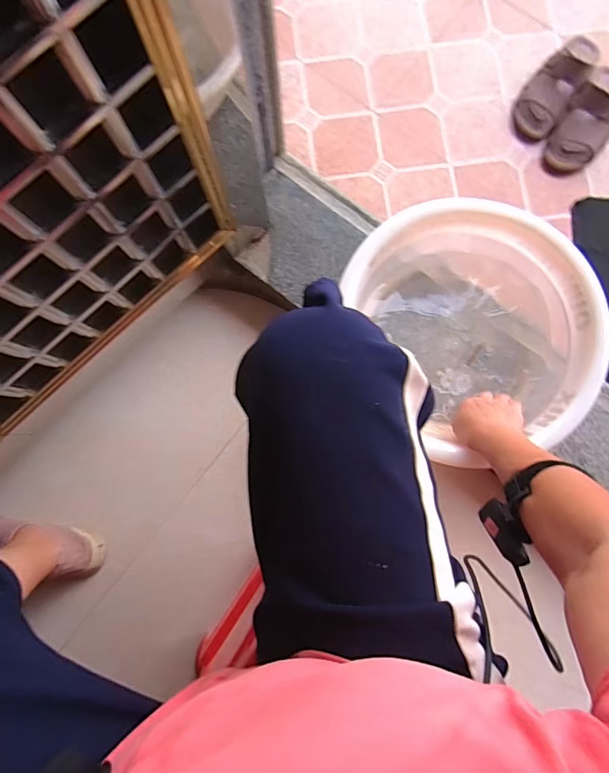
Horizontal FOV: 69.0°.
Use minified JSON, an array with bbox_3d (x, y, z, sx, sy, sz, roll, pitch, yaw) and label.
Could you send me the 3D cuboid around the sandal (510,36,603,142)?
[{"bbox_3d":[0.516,-0.629,0.888,0.096,0.084,0.236,34,84,5],"label":"sandal"}]

